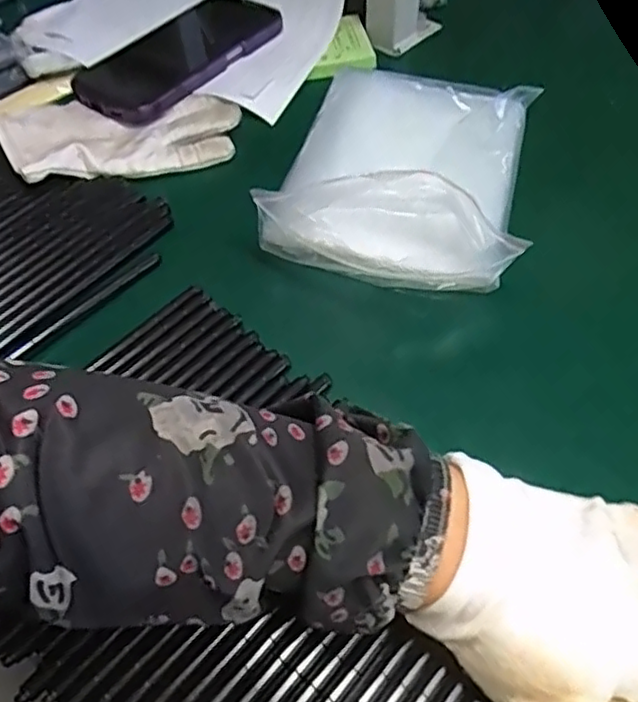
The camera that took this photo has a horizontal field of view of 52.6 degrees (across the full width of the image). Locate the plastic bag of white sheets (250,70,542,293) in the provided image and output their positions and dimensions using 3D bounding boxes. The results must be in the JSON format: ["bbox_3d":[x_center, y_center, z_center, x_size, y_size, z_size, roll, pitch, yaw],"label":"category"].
[{"bbox_3d":[0.056,-0.125,0.401,0.143,0.048,0.199,11,54,8],"label":"plastic bag of white sheets"}]

